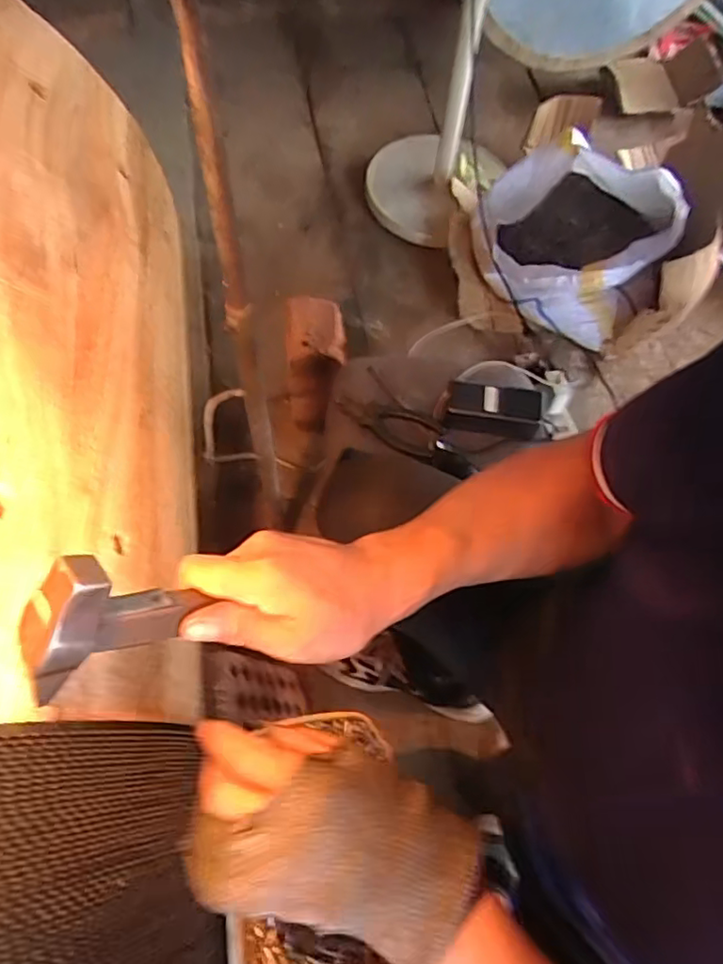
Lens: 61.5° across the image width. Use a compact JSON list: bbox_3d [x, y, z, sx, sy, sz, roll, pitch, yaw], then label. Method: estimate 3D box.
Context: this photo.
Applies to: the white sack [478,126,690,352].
[{"bbox_3d":[0.401,-0.475,1.173,0.352,0.258,0.349,14,63,5],"label":"white sack"}]

